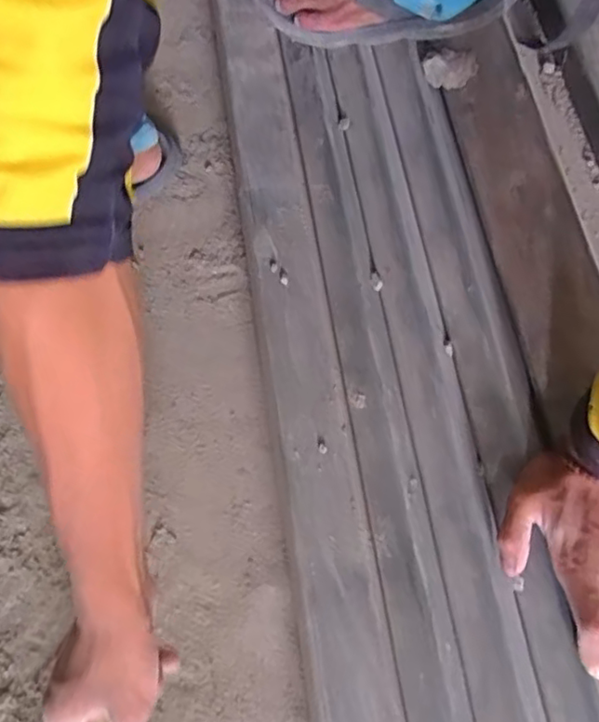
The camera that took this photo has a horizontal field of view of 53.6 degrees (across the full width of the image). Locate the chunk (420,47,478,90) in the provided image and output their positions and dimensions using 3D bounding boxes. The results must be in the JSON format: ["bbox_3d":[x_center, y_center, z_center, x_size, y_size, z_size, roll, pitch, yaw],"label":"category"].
[{"bbox_3d":[0.154,-0.302,0.615,0.052,0.023,0.034,18,70,5],"label":"chunk"}]

